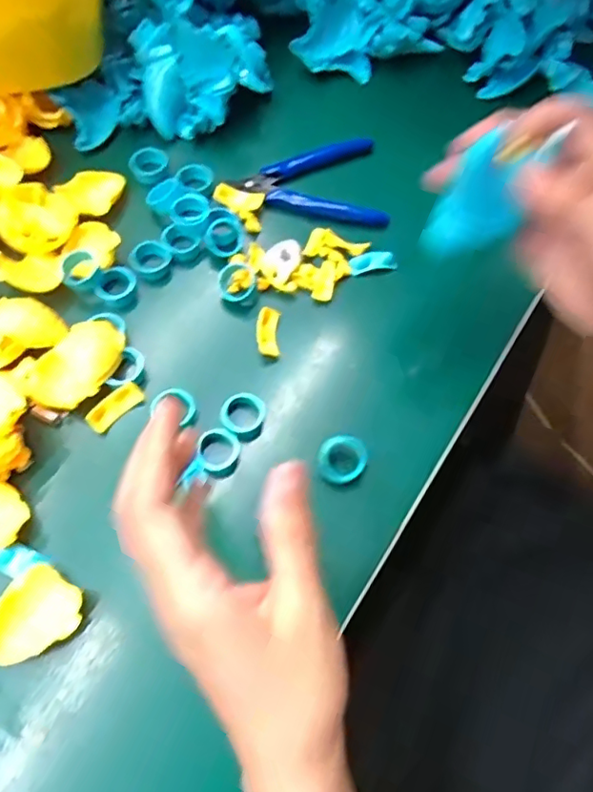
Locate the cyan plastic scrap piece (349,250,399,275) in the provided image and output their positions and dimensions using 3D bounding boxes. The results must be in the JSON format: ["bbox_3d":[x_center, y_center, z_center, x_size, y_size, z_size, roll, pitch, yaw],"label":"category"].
[{"bbox_3d":[0.054,-0.095,0.394,0.033,0.010,0.015,-8,66,-6],"label":"cyan plastic scrap piece"}]

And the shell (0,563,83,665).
[{"bbox_3d":[-0.133,0.114,0.283,0.038,0.018,0.045,33,69,12],"label":"shell"}]

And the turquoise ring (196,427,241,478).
[{"bbox_3d":[-0.047,0.034,0.329,0.022,0.018,0.026,19,66,6],"label":"turquoise ring"}]

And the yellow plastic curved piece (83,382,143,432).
[{"bbox_3d":[-0.110,0.006,0.333,0.012,0.007,0.036,42,71,16],"label":"yellow plastic curved piece"}]

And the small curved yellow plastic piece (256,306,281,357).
[{"bbox_3d":[-0.019,-0.041,0.362,0.015,0.012,0.033,2,65,-1],"label":"small curved yellow plastic piece"}]

